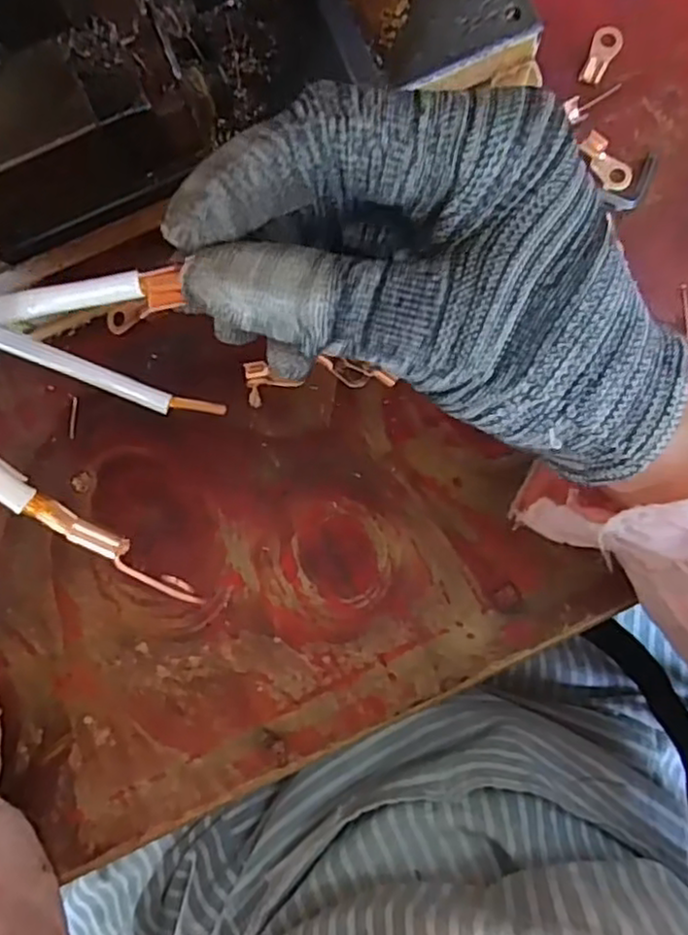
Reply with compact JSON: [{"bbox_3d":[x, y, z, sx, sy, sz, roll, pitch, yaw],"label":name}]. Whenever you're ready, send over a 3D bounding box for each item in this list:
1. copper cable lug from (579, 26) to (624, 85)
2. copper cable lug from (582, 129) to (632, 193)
[{"bbox_3d":[0.105,-0.168,0.282,0.012,0.004,0.024,21,88,4],"label":"copper cable lug"},{"bbox_3d":[0.106,-0.123,0.278,0.012,0.004,0.024,-41,86,0],"label":"copper cable lug"}]

